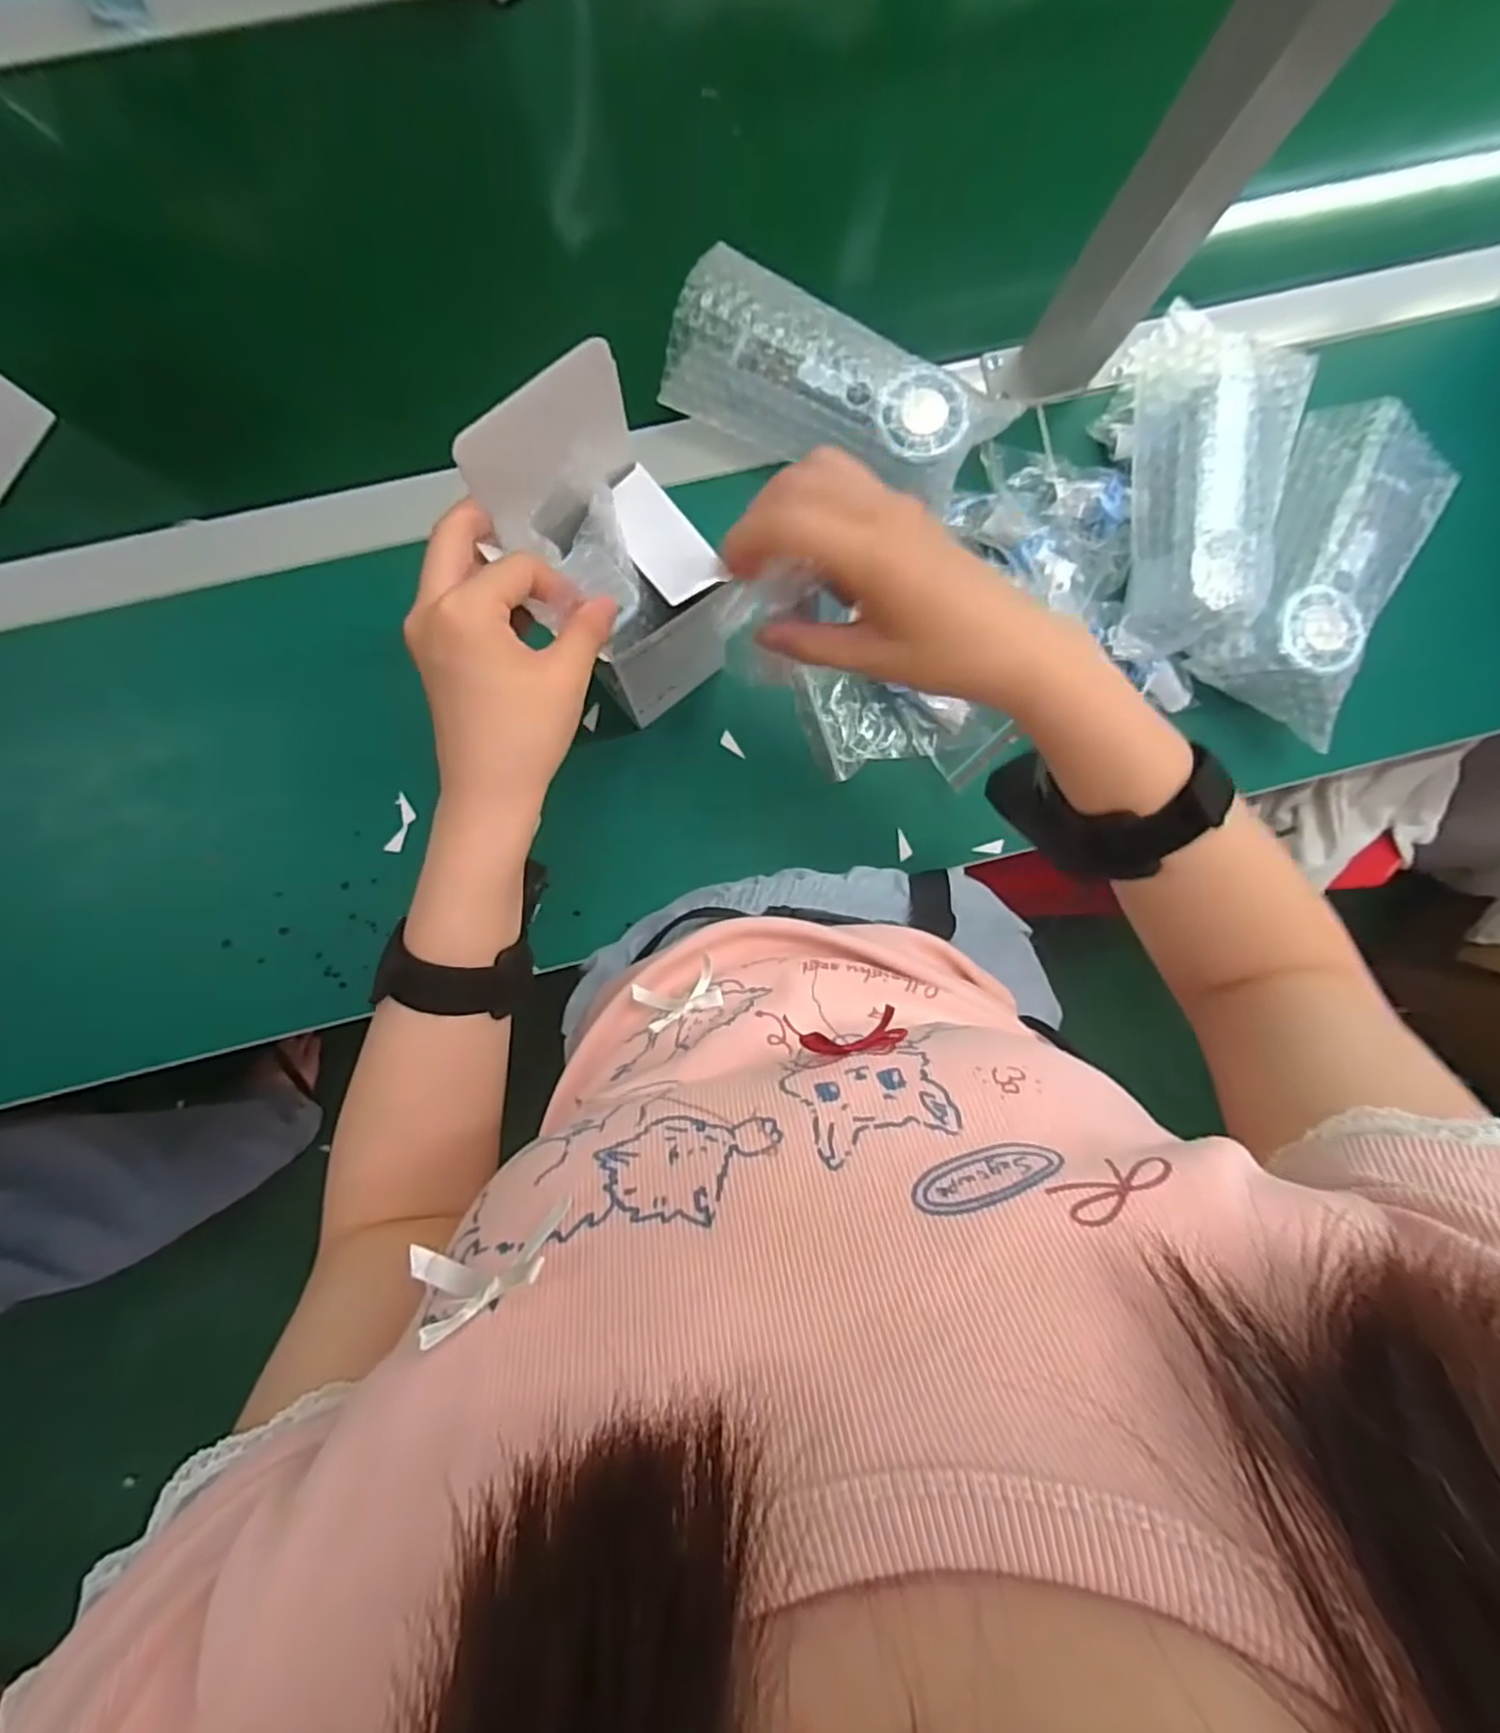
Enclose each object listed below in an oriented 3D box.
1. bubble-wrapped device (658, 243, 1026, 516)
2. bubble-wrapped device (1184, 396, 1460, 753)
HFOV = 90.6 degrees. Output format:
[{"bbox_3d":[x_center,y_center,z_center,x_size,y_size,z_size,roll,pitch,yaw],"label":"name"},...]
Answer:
[{"bbox_3d":[0.052,-0.292,0.460,0.202,0.057,0.087,27,90,-4],"label":"bubble-wrapped device"},{"bbox_3d":[0.376,-0.197,0.478,0.108,0.045,0.205,28,90,-4],"label":"bubble-wrapped device"}]

